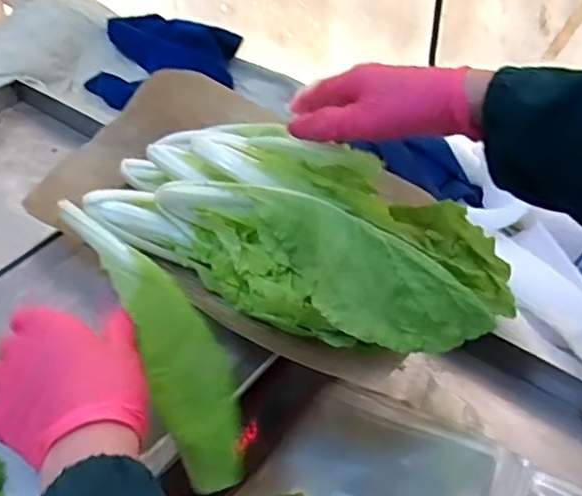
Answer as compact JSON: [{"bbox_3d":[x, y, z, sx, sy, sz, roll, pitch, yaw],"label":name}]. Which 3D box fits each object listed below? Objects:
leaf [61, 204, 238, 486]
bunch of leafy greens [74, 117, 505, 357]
[{"bbox_3d":[-0.101,0.051,0.470,0.052,0.030,0.272,-21,51,-23],"label":"leaf"},{"bbox_3d":[0.007,-0.025,0.518,0.331,0.078,0.169,17,46,15],"label":"bunch of leafy greens"}]

